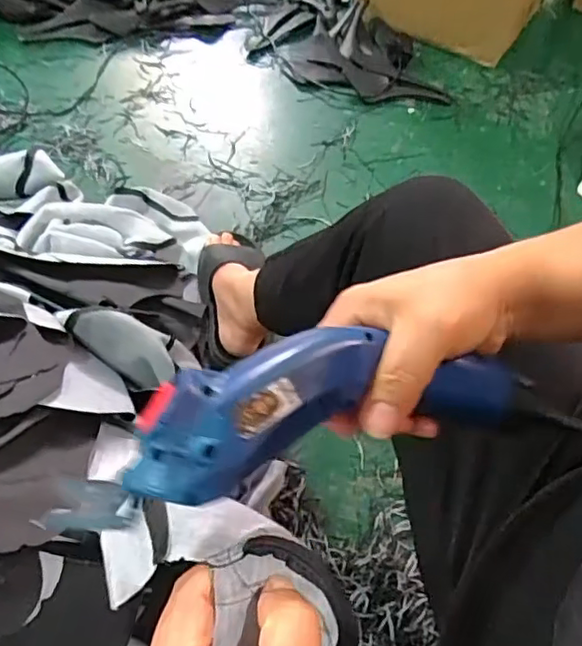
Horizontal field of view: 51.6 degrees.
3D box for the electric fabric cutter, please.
[{"bbox_3d":[0.015,0.035,0.276,0.227,0.035,0.051,-9,55,-28],"label":"electric fabric cutter"}]

